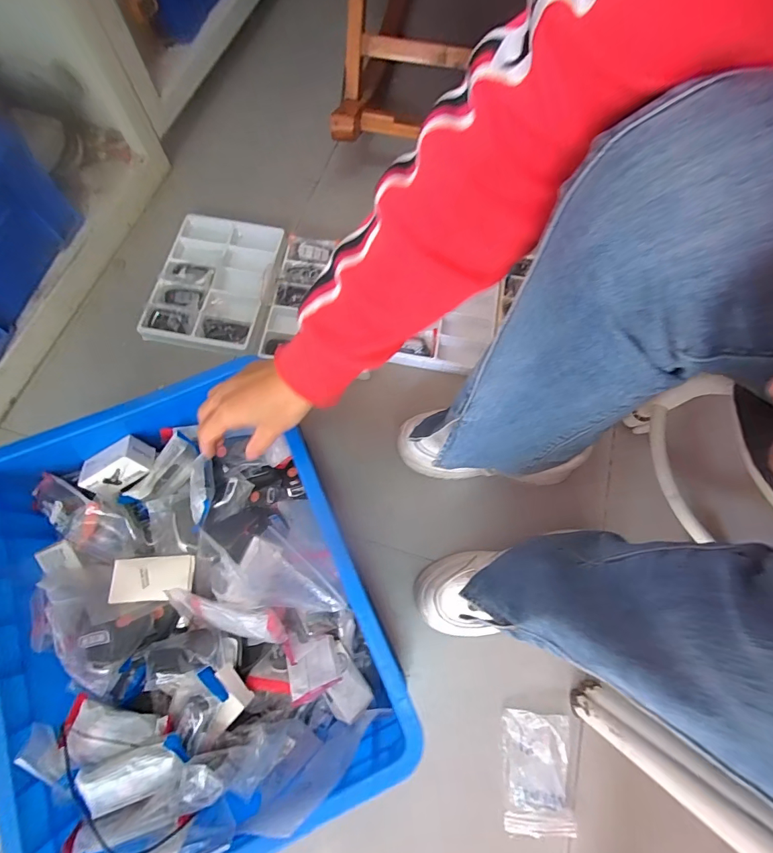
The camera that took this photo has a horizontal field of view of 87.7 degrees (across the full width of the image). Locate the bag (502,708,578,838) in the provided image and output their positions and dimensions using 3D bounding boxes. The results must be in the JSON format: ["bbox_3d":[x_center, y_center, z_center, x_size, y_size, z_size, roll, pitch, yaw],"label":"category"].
[{"bbox_3d":[0.174,0.402,0.468,0.075,0.017,0.119,5,71,-1],"label":"bag"}]

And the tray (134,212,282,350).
[{"bbox_3d":[-0.270,-0.236,0.645,0.176,0.028,0.227,9,71,1],"label":"tray"}]

